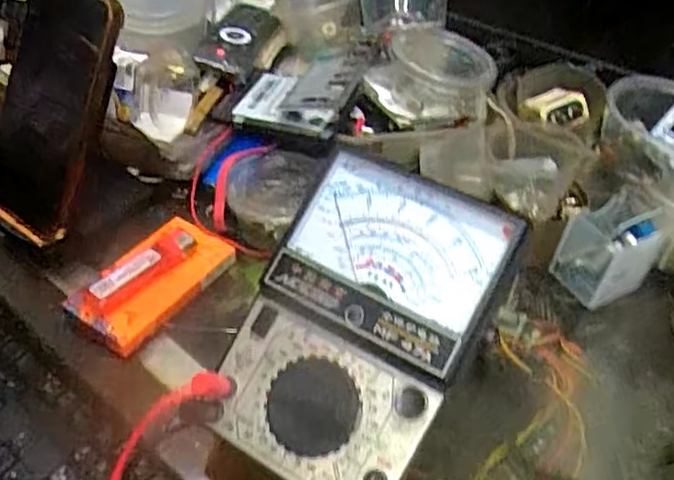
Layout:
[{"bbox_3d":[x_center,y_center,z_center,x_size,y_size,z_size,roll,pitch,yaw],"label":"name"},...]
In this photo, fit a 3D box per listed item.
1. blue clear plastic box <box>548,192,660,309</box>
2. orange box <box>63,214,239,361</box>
[{"bbox_3d":[0.184,0.005,0.423,0.051,0.059,0.051,-19,48,-23],"label":"blue clear plastic box"},{"bbox_3d":[-0.116,0.026,0.395,0.054,0.025,0.097,31,49,24],"label":"orange box"}]

